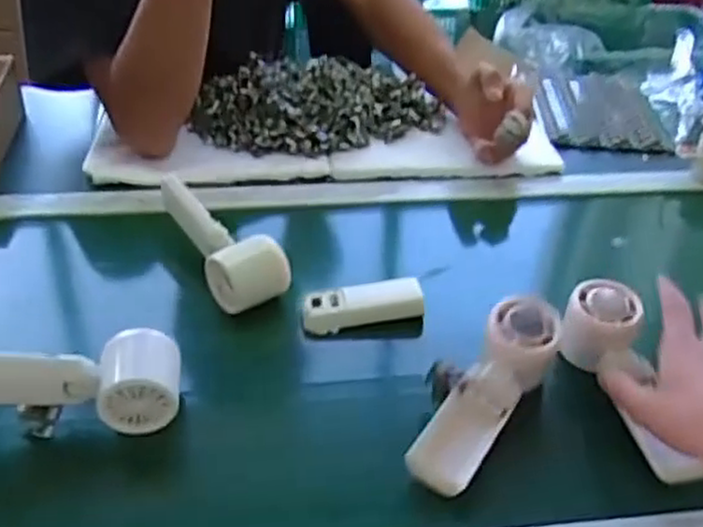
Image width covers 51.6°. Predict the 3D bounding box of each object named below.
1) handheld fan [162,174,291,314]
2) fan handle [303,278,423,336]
[{"bbox_3d":[-0.122,-0.024,0.654,0.055,0.047,0.157,-24,55,-33],"label":"handheld fan"},{"bbox_3d":[0.010,0.037,0.629,0.100,0.030,0.035,-2,36,-8],"label":"fan handle"}]

